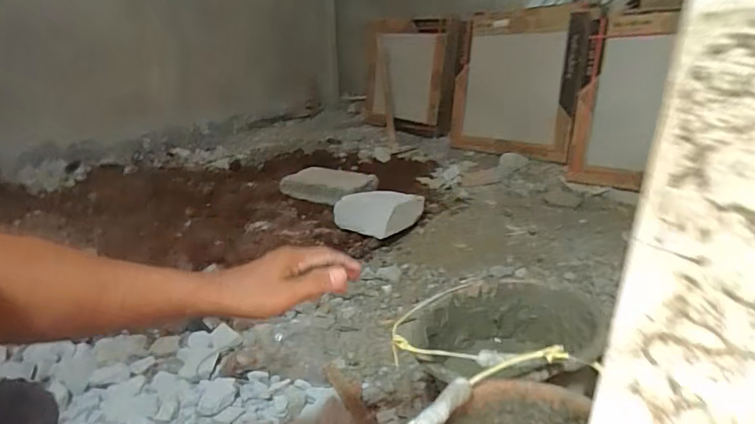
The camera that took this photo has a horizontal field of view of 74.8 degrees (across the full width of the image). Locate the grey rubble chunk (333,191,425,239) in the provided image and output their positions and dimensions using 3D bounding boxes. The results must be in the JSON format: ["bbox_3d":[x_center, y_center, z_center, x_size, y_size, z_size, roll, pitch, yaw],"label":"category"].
[{"bbox_3d":[0.005,0.010,1.587,0.287,0.110,0.169,-4,22,-1],"label":"grey rubble chunk"}]

